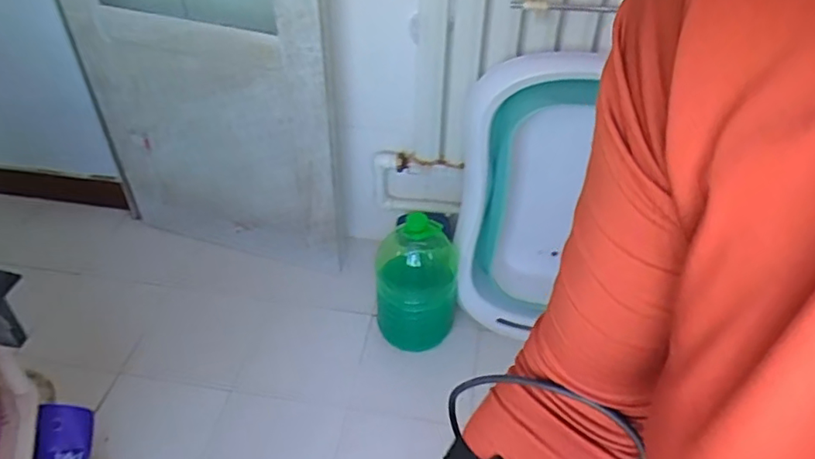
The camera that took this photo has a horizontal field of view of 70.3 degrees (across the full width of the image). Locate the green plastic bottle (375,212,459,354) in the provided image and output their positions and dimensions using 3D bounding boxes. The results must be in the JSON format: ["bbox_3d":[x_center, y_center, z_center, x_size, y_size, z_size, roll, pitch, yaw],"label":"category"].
[{"bbox_3d":[0.021,0.121,1.361,0.198,0.302,0.165,-1,41,-3],"label":"green plastic bottle"}]

